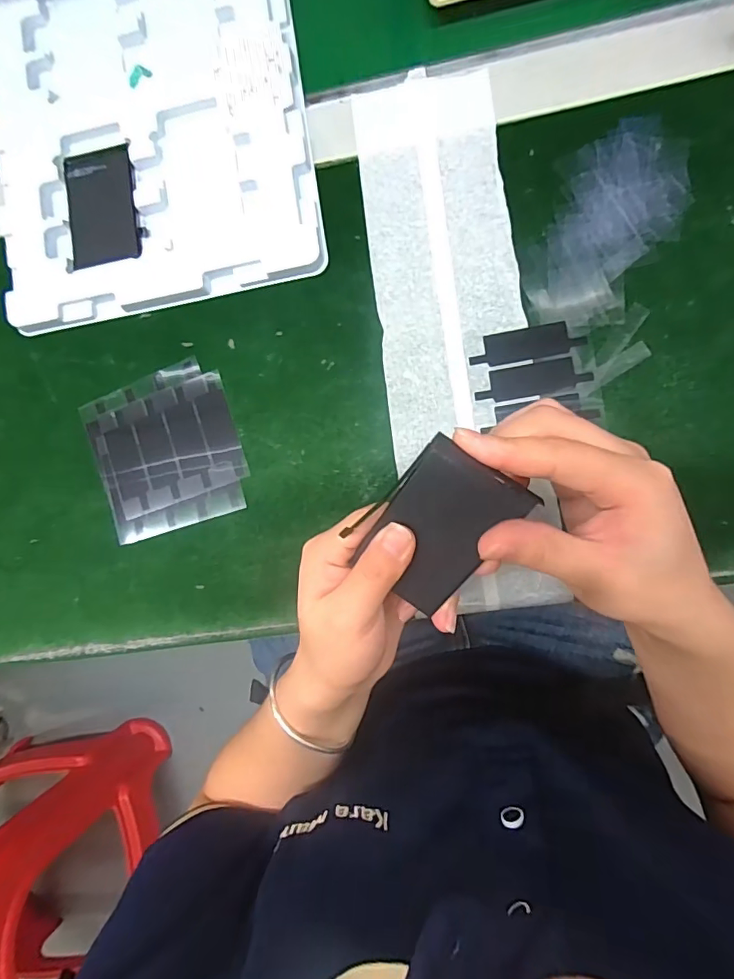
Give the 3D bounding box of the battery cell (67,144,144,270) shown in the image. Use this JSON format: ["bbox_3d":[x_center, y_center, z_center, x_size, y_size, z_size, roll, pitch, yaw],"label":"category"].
[{"bbox_3d":[-0.181,-0.192,0.334,0.051,0.004,0.080,-7,85,6],"label":"battery cell"}]

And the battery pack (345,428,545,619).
[{"bbox_3d":[0.030,0.017,0.217,0.051,0.005,0.076,36,120,0],"label":"battery pack"}]

